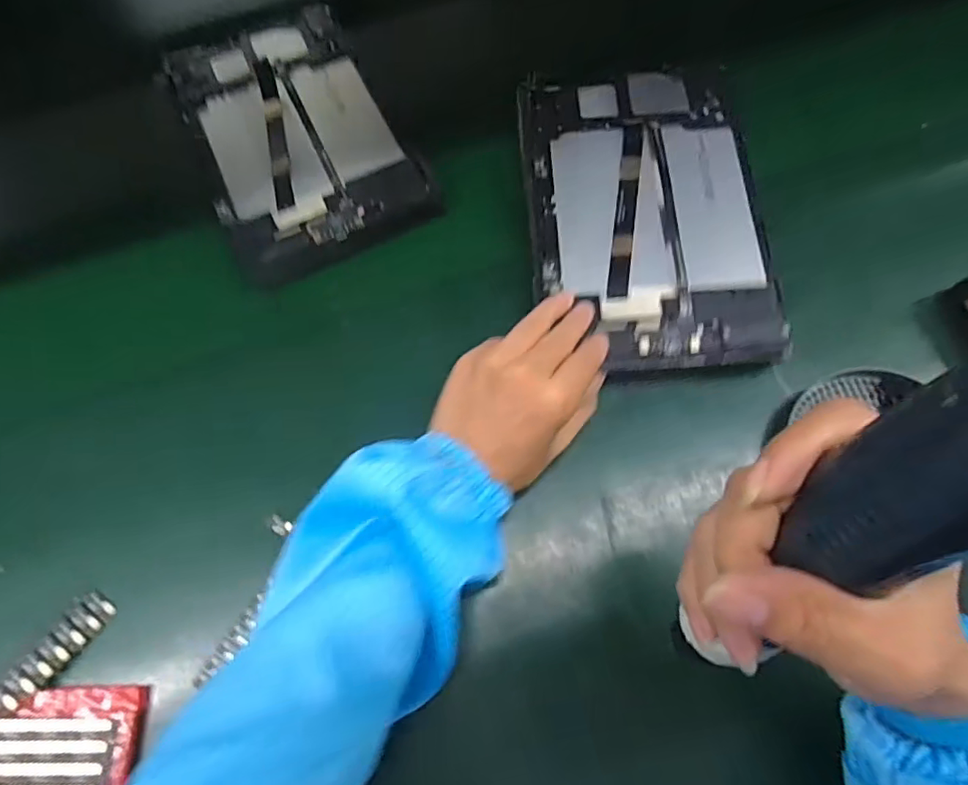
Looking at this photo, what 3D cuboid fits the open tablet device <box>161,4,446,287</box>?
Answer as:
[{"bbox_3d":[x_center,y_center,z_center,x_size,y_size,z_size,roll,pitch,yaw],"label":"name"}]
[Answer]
[{"bbox_3d":[-0.148,-0.204,0.448,0.145,0.011,0.252,-26,68,-8],"label":"open tablet device"}]

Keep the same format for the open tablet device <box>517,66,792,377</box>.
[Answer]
[{"bbox_3d":[0.108,-0.127,0.390,0.153,0.011,0.236,-4,70,3],"label":"open tablet device"}]

